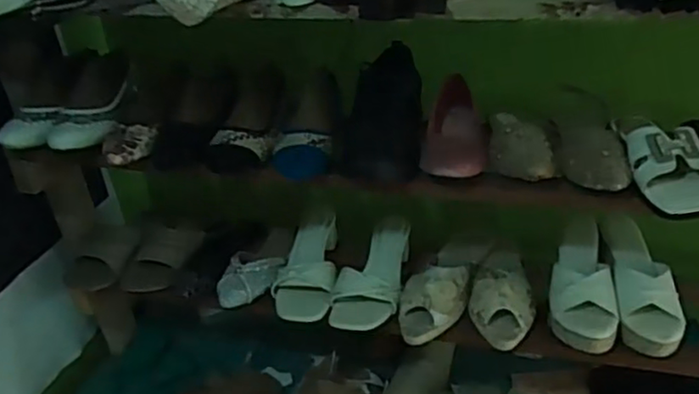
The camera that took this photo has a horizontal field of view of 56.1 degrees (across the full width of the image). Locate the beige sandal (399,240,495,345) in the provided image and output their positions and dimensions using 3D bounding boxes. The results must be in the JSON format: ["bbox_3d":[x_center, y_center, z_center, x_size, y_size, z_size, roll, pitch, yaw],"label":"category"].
[{"bbox_3d":[0.145,0.113,0.978,0.086,0.057,0.256,11,34,26],"label":"beige sandal"}]

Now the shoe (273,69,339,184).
[{"bbox_3d":[-0.060,-0.110,0.903,0.078,0.077,0.215,-3,30,4],"label":"shoe"}]

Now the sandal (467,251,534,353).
[{"bbox_3d":[0.228,0.127,0.958,0.089,0.067,0.224,4,32,17],"label":"sandal"}]

